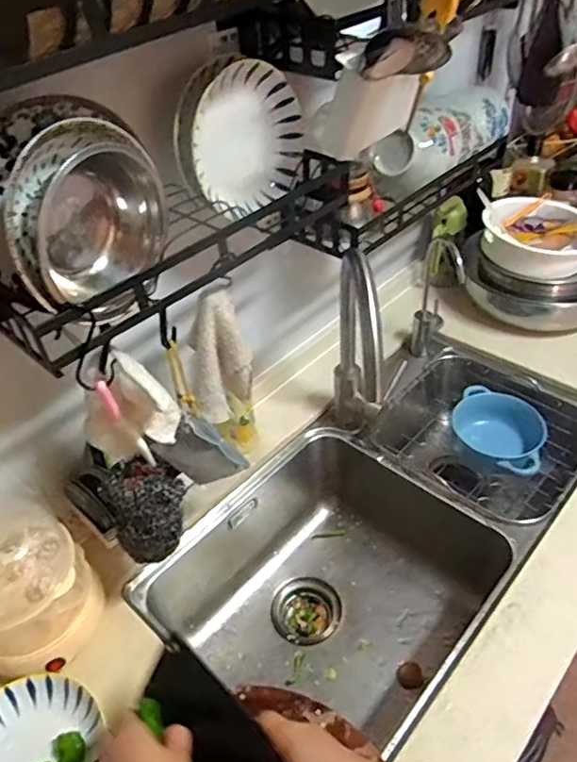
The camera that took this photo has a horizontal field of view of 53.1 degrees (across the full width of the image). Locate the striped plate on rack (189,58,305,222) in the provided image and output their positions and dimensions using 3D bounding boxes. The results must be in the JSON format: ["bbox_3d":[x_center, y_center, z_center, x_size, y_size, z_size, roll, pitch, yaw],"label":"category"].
[{"bbox_3d":[-0.048,-0.278,0.676,0.038,0.148,0.172,25,49,30],"label":"striped plate on rack"}]

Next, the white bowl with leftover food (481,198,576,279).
[{"bbox_3d":[0.476,-0.276,1.084,0.185,0.076,0.194,-3,41,2],"label":"white bowl with leftover food"}]

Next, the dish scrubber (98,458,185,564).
[{"bbox_3d":[-0.162,0.144,0.666,0.088,0.063,0.100,-20,43,-17],"label":"dish scrubber"}]

